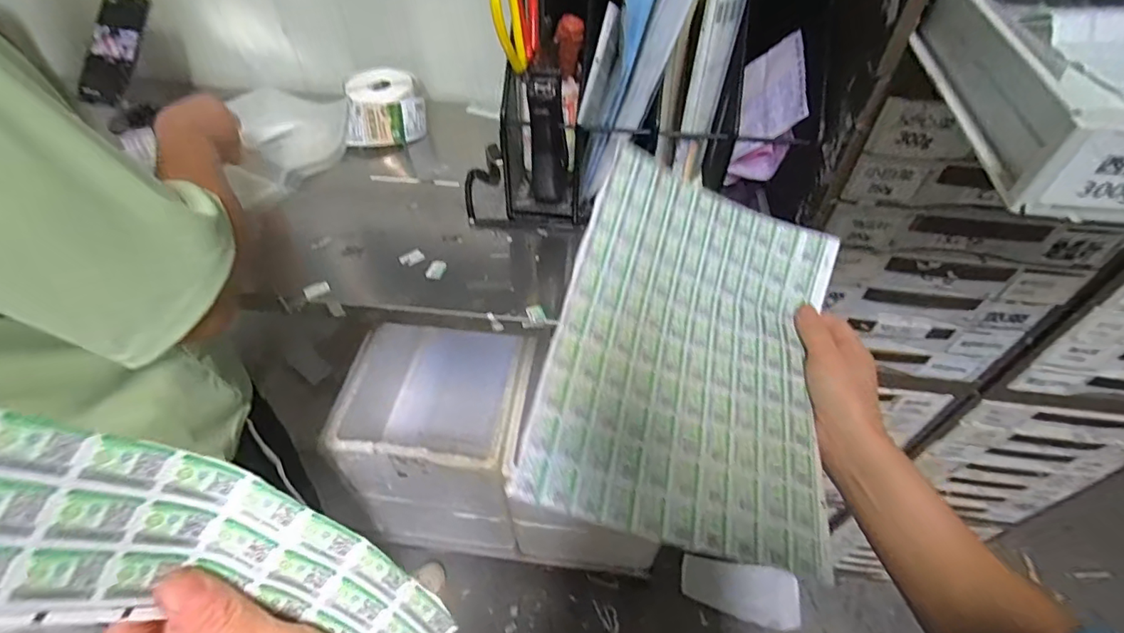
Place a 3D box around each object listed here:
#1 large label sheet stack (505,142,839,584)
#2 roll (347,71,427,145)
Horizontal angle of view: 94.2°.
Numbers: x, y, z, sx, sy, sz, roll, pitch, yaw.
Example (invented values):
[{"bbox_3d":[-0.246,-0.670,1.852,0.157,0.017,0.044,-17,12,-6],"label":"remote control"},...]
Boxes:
[{"bbox_3d":[0.099,0.018,0.389,0.208,0.028,0.287,20,62,-6],"label":"large label sheet stack"},{"bbox_3d":[-0.265,-0.307,0.773,0.123,0.061,0.110,-14,51,-12],"label":"roll"}]

